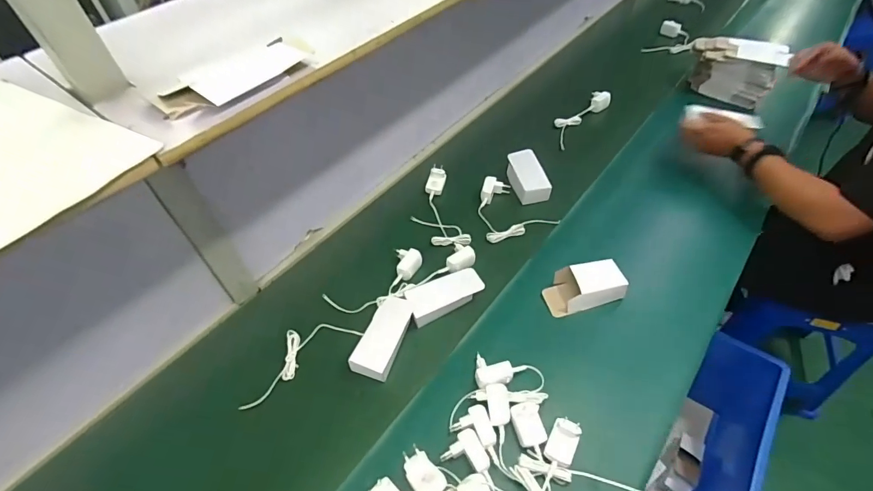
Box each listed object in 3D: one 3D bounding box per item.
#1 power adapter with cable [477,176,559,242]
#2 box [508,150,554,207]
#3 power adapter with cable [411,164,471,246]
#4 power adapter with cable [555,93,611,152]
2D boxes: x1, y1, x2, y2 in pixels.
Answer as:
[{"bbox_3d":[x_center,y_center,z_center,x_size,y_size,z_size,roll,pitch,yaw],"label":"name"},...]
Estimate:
[{"bbox_3d":[0.162,-0.091,0.962,0.161,0.038,0.173,-19,49,-11],"label":"power adapter with cable"},{"bbox_3d":[0.216,-0.165,1.018,0.079,0.044,0.153,-10,48,-3],"label":"box"},{"bbox_3d":[-0.002,-0.081,0.964,0.109,0.041,0.253,-13,48,-6],"label":"power adapter with cable"},{"bbox_3d":[0.396,-0.359,1.191,0.074,0.041,0.271,32,58,29],"label":"power adapter with cable"}]

